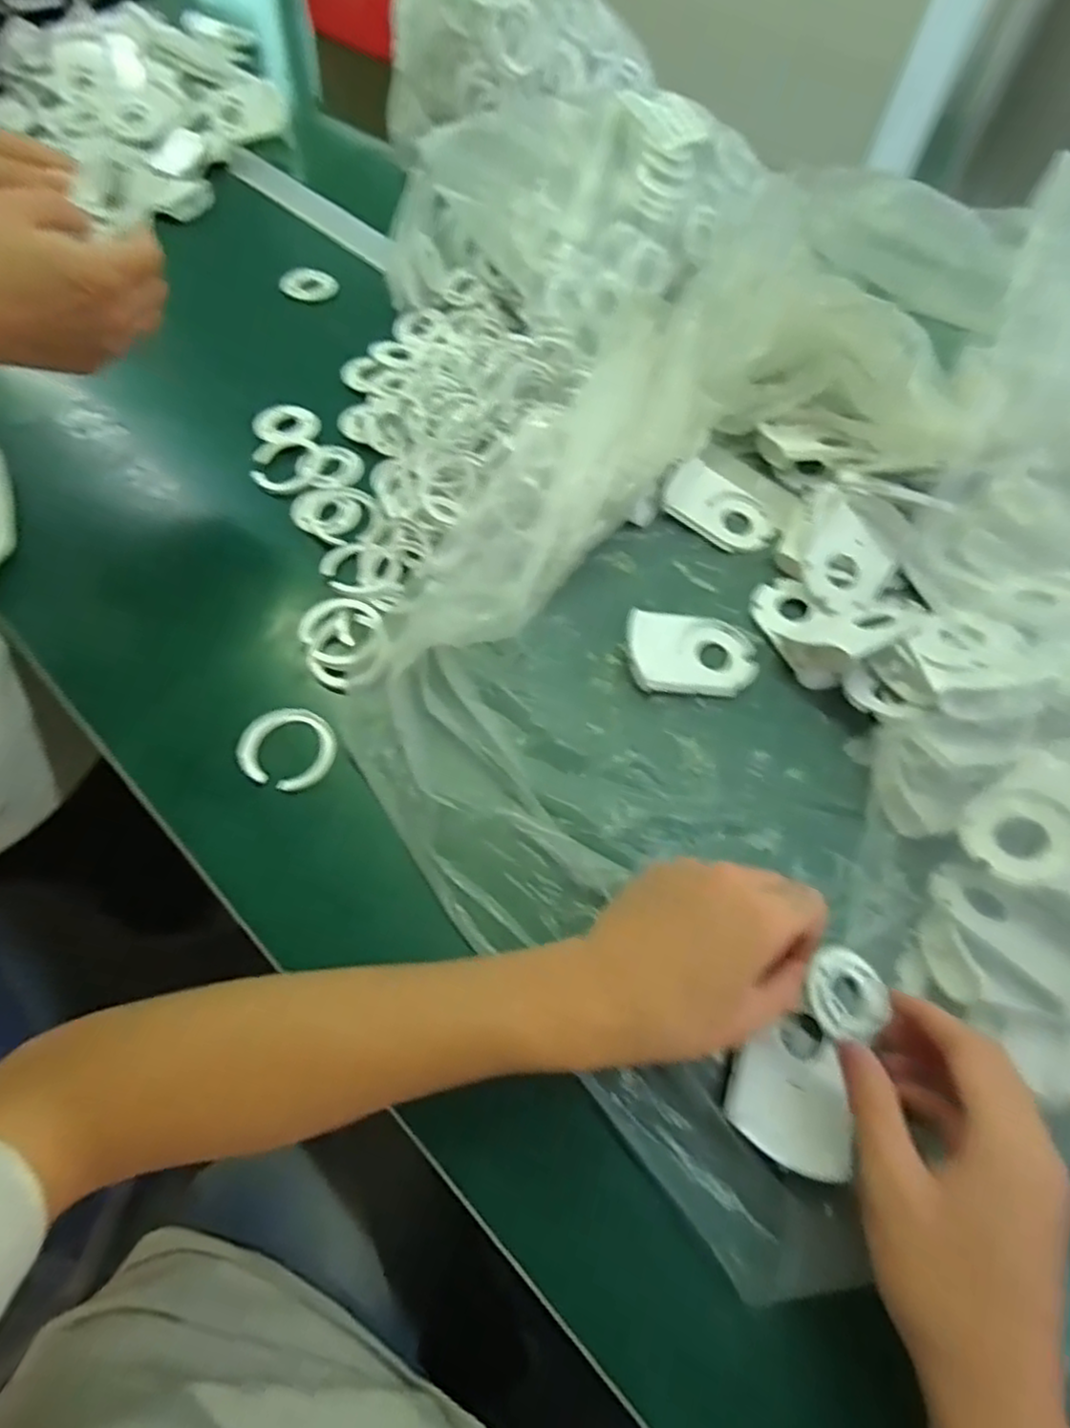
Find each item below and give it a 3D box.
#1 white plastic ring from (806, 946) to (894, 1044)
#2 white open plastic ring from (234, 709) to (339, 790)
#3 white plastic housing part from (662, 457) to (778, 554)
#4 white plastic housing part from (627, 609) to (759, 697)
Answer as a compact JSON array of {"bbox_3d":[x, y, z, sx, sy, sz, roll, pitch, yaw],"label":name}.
[{"bbox_3d":[0.156,0.140,0.351,0.041,0.012,0.043,2,60,-2],"label":"white plastic ring"},{"bbox_3d":[-0.145,0.019,0.412,0.053,0.009,0.051,1,60,-2],"label":"white open plastic ring"},{"bbox_3d":[0.140,-0.154,0.521,0.083,0.016,0.049,30,63,13],"label":"white plastic housing part"},{"bbox_3d":[0.102,-0.041,0.452,0.085,0.016,0.056,1,60,-3],"label":"white plastic housing part"}]

